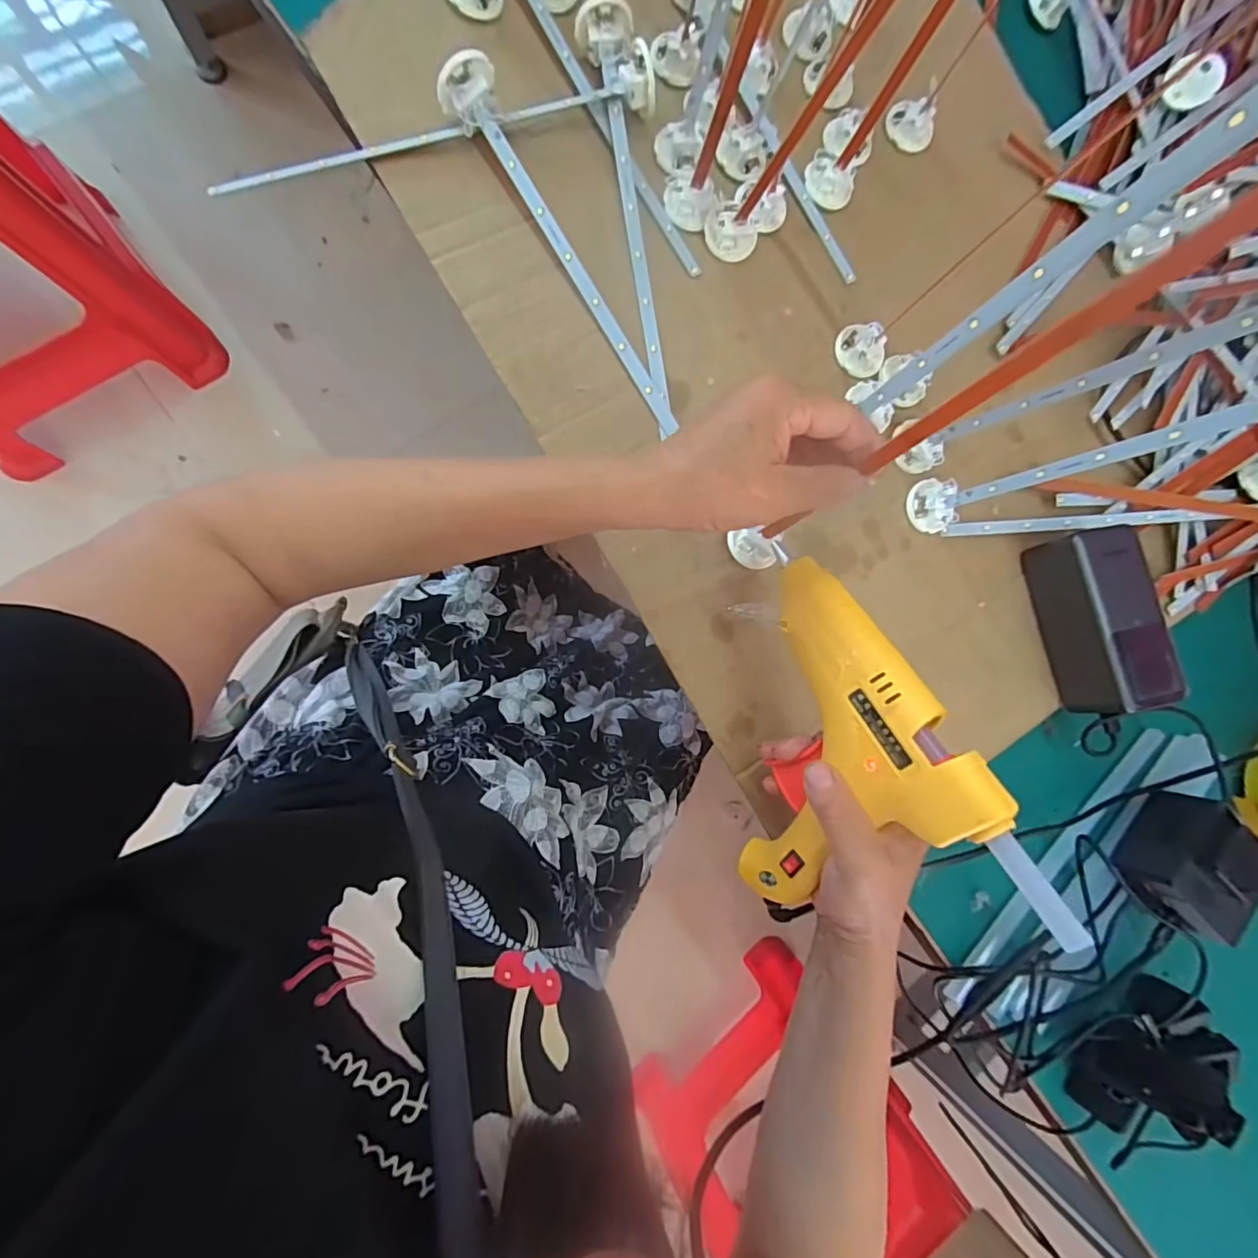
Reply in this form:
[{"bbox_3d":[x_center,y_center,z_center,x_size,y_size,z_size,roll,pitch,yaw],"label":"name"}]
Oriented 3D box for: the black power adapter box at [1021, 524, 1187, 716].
[{"bbox_3d":[0.341,-0.007,0.394,0.050,0.048,0.128,-8,88,-12],"label":"black power adapter box"}]

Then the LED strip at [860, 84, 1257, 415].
[{"bbox_3d":[0.194,-0.166,0.233,0.004,0.251,0.015,-32,92,-20],"label":"LED strip"}]

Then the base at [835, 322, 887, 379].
[{"bbox_3d":[0.170,-0.206,0.398,0.030,0.014,0.037,-26,93,-13],"label":"base"}]

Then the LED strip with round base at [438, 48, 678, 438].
[{"bbox_3d":[-0.043,-0.242,0.356,0.033,0.031,0.256,-30,94,-13],"label":"LED strip with round base"}]

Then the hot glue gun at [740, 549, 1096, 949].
[{"bbox_3d":[0.117,0.071,0.326,0.049,0.151,0.218,3,55,-35],"label":"hot glue gun"}]

